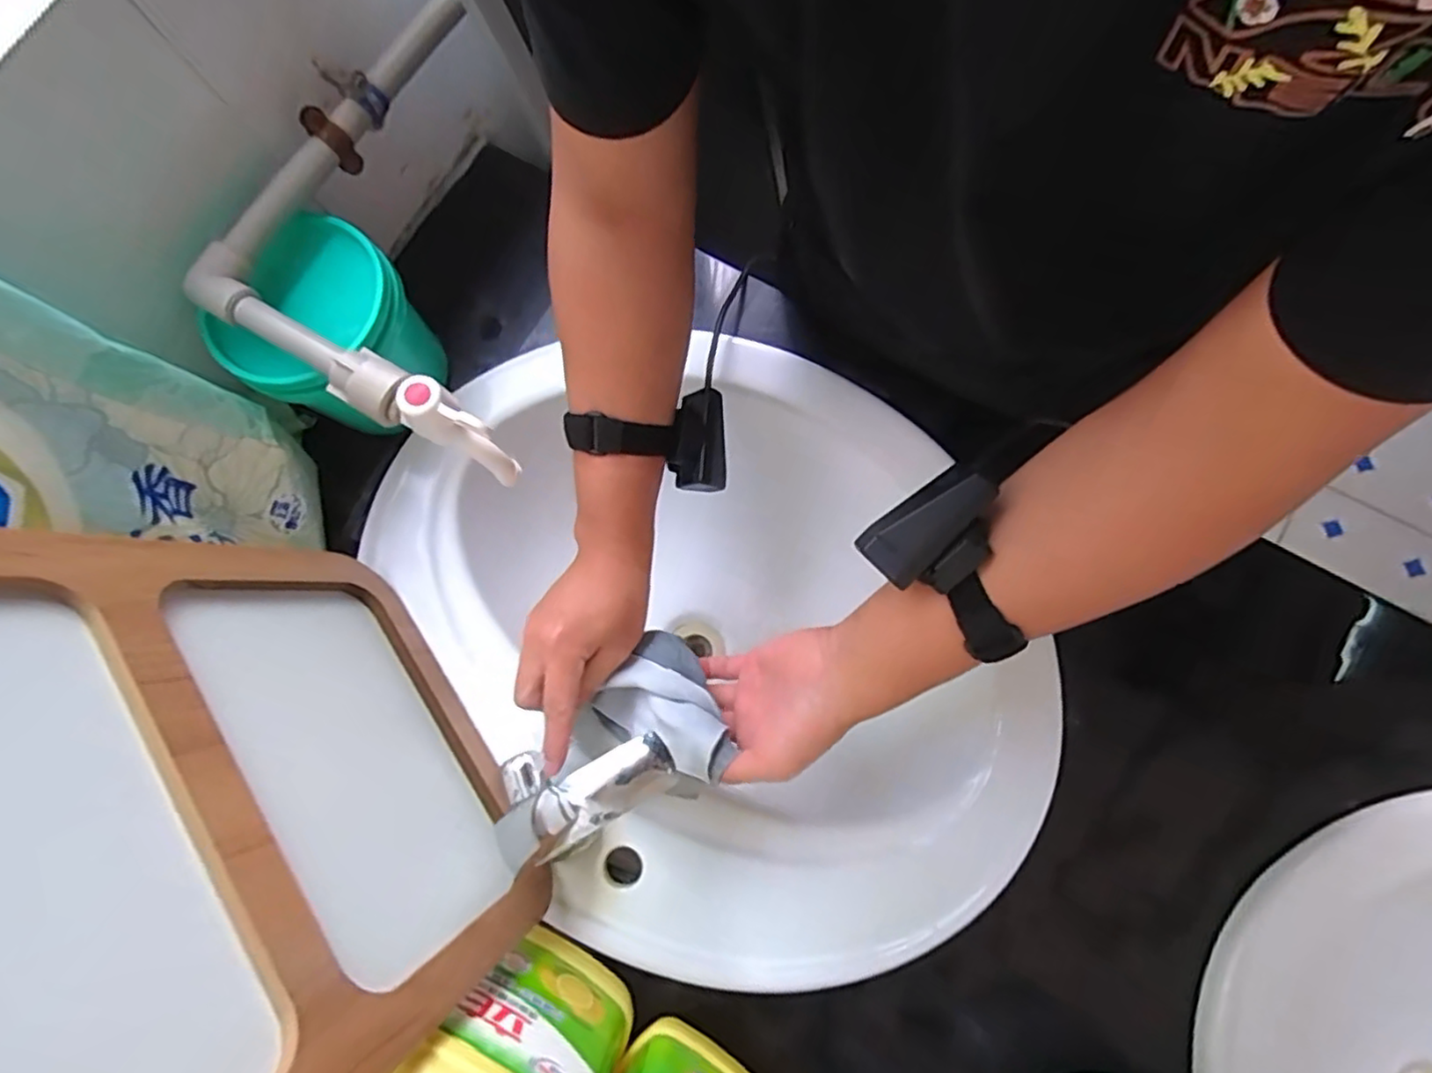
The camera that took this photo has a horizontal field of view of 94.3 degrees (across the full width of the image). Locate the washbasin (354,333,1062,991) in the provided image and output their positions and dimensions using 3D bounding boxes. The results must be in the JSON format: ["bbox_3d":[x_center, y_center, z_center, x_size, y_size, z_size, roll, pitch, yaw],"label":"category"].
[{"bbox_3d":[-0.016,0.080,0.563,0.537,0.148,0.440,20,82,7],"label":"washbasin"}]

